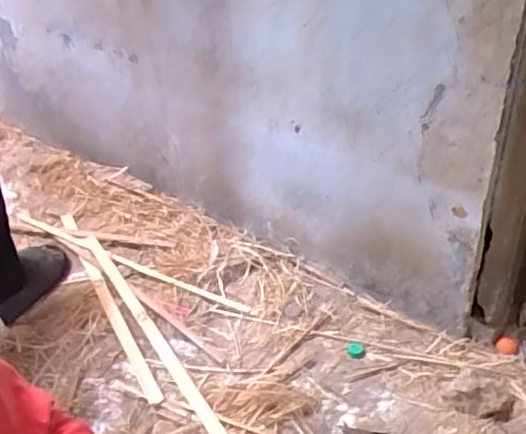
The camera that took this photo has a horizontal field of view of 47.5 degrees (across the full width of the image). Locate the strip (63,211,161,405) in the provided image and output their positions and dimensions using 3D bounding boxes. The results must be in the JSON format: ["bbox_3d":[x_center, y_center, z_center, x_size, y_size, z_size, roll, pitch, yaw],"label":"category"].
[{"bbox_3d":[-0.362,0.155,1.332,0.029,0.016,0.721,-21,39,-20],"label":"strip"}]

